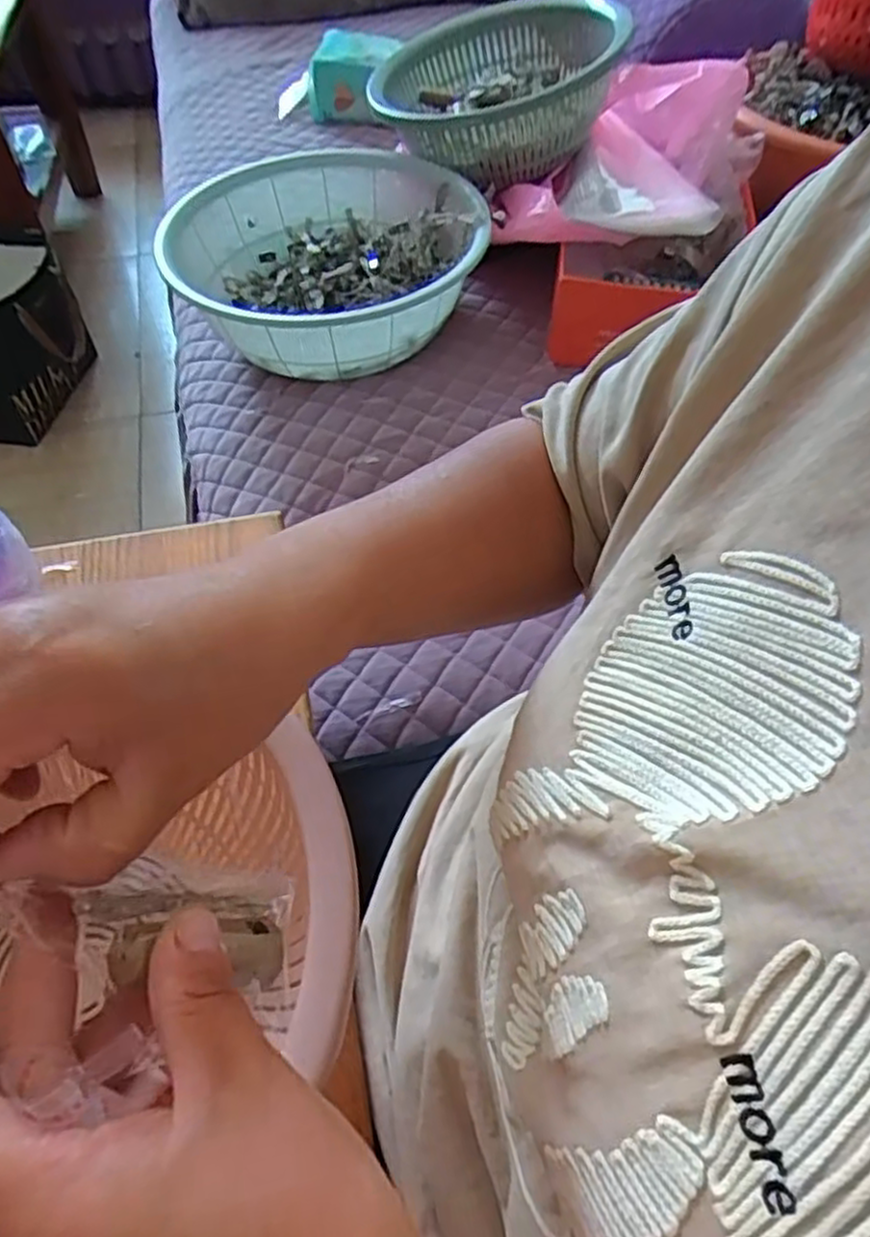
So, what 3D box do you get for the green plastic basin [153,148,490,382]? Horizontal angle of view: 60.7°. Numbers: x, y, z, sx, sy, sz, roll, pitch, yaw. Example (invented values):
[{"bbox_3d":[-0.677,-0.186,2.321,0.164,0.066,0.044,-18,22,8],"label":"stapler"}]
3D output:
[{"bbox_3d":[-0.123,-0.377,0.791,0.311,0.117,0.357,-19,57,-14],"label":"green plastic basin"}]

